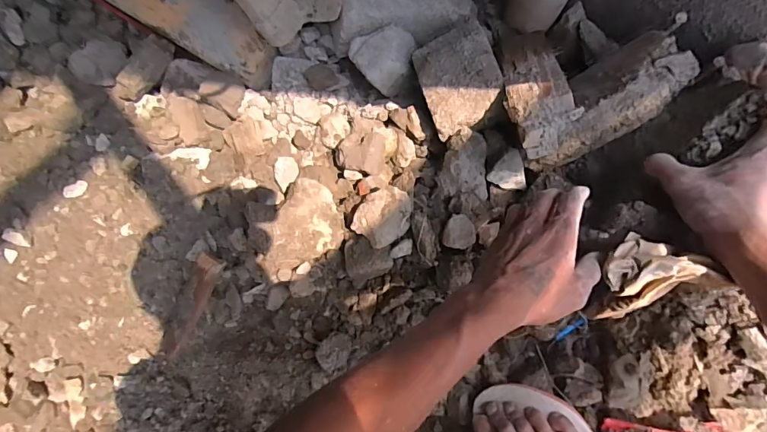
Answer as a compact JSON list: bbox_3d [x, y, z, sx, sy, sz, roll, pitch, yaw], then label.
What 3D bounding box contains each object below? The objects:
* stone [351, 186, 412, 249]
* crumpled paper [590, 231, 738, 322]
[{"bbox_3d":[0.003,0.001,0.552,0.069,0.035,0.076,39,91,5],"label":"stone"},{"bbox_3d":[0.232,0.049,0.387,0.093,0.061,0.065,-28,86,3],"label":"crumpled paper"}]

